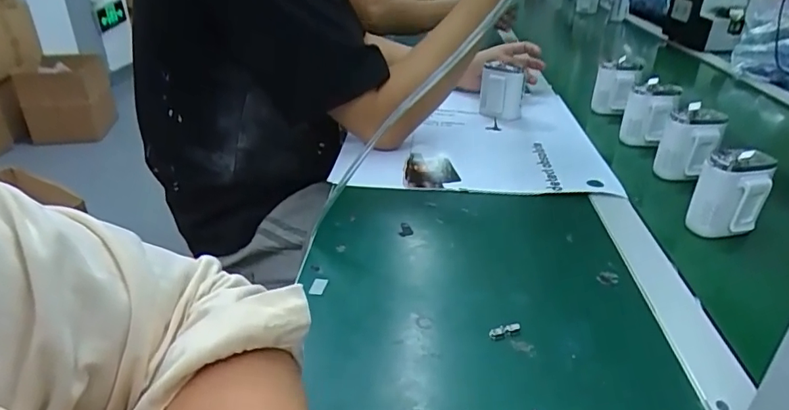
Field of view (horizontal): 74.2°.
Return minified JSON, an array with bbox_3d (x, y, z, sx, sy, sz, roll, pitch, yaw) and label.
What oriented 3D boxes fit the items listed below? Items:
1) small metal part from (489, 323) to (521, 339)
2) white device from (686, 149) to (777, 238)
[{"bbox_3d":[0.084,0.096,0.398,0.025,0.004,0.008,-10,31,-16],"label":"small metal part"},{"bbox_3d":[0.330,-0.009,0.514,0.059,0.087,0.037,16,33,30],"label":"white device"}]

